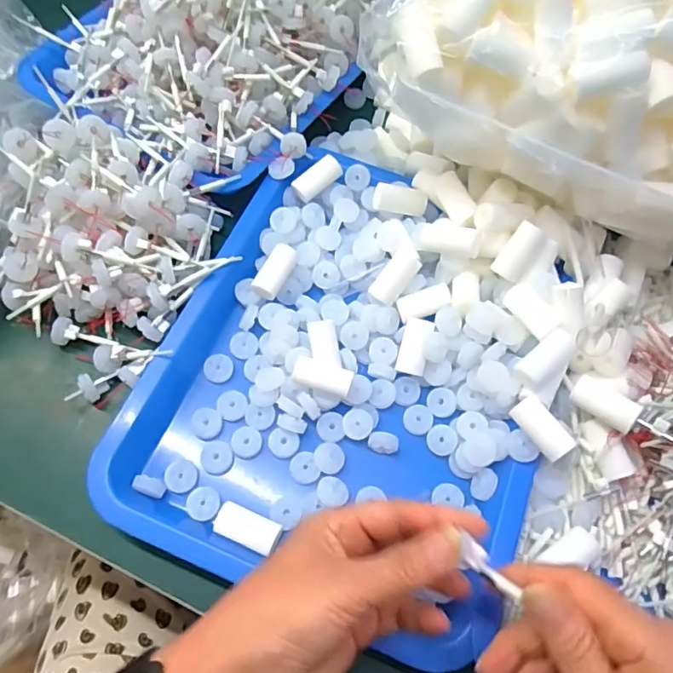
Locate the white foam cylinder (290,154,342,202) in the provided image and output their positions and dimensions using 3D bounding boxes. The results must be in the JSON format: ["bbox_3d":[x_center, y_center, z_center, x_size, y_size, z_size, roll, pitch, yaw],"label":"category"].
[{"bbox_3d":[-0.015,-0.129,0.438,0.044,0.013,0.018,-39,72,-4],"label":"white foam cylinder"}]

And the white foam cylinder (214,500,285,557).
[{"bbox_3d":[-0.056,0.123,0.342,0.040,0.017,0.021,22,66,7],"label":"white foam cylinder"}]

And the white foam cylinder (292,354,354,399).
[{"bbox_3d":[-0.010,0.030,0.368,0.040,0.019,0.019,16,66,5],"label":"white foam cylinder"}]

